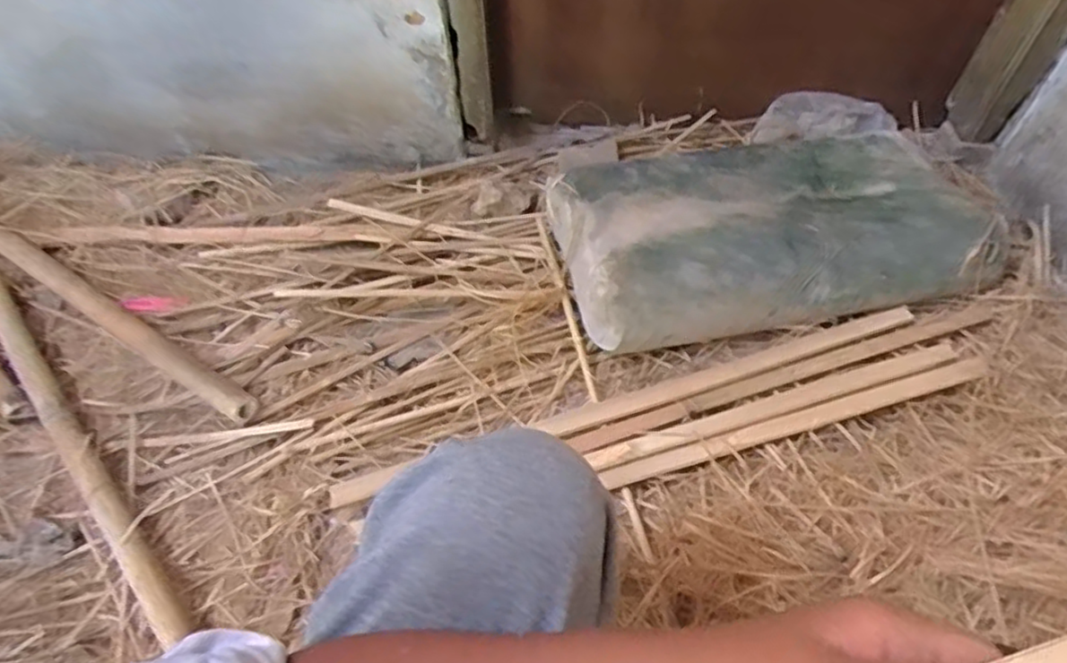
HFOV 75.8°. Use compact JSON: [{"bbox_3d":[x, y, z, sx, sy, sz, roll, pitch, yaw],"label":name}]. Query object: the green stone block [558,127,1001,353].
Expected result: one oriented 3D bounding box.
[{"bbox_3d":[0.345,-0.174,1.045,0.605,0.094,0.344,-9,56,-4],"label":"green stone block"}]

